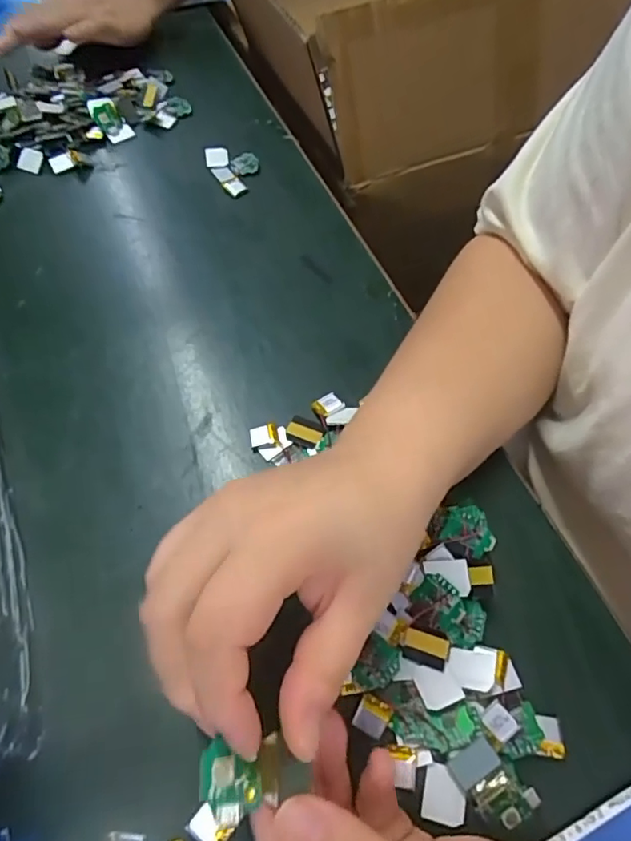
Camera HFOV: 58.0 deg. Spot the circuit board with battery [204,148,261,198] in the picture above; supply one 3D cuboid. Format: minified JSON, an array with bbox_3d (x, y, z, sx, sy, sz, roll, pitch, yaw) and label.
[{"bbox_3d":[-0.066,-0.211,0.473,0.038,0.006,0.059,-31,63,-15],"label":"circuit board with battery"}]

